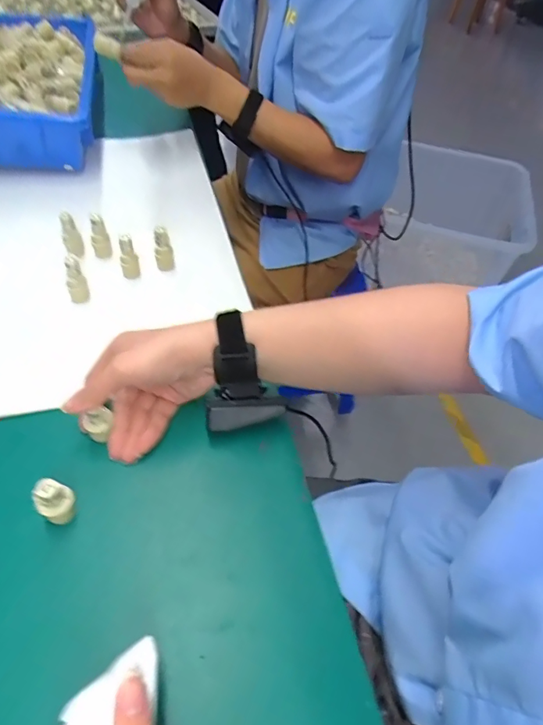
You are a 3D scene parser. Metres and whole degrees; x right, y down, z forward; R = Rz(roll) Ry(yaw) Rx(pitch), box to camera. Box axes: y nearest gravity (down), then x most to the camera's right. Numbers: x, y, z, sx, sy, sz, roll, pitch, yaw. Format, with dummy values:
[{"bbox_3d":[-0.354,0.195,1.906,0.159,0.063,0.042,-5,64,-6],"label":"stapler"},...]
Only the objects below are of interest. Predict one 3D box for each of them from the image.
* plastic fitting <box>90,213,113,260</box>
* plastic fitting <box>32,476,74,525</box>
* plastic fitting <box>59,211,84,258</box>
[{"bbox_3d":[-0.197,-0.143,0.527,0.016,0.049,0.020,-36,62,-29],"label":"plastic fitting"},{"bbox_3d":[-0.158,0.101,0.336,0.021,0.036,0.020,-3,52,-8],"label":"plastic fitting"},{"bbox_3d":[-0.229,-0.145,0.528,0.020,0.050,0.017,-18,55,-18],"label":"plastic fitting"}]

